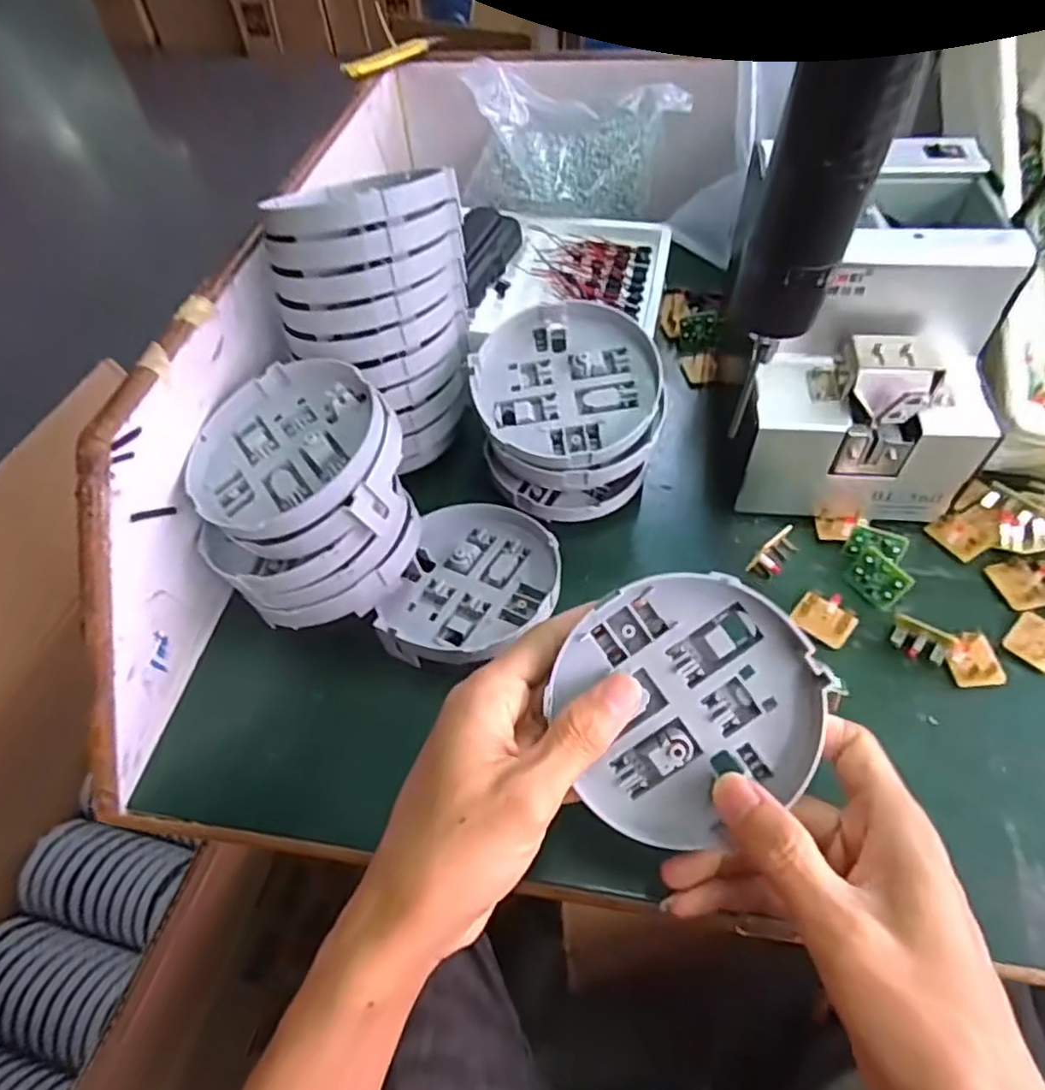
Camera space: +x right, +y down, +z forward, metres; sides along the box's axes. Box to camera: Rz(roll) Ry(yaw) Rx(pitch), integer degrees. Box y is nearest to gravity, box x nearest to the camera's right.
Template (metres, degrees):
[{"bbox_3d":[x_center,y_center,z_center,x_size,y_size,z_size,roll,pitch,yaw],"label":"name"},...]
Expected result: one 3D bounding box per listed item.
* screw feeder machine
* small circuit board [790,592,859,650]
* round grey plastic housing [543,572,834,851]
[{"bbox_3d":[0.199,-0.121,0.402,0.130,0.148,0.164,1,54,5],"label":"screw feeder machine"},{"bbox_3d":[0.168,0.040,0.372,0.031,0.011,0.025,36,64,27],"label":"small circuit board"},{"bbox_3d":[0.067,0.063,0.269,0.102,0.014,0.099,0,88,2],"label":"round grey plastic housing"}]

